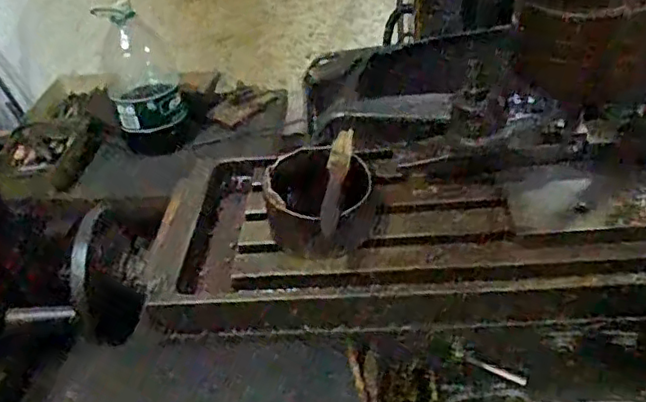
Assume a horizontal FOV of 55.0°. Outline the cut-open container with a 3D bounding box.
[{"bbox_3d":[-0.005,0.006,0.613,0.107,0.058,0.108,-2,38,6],"label":"cut-open container"}]

